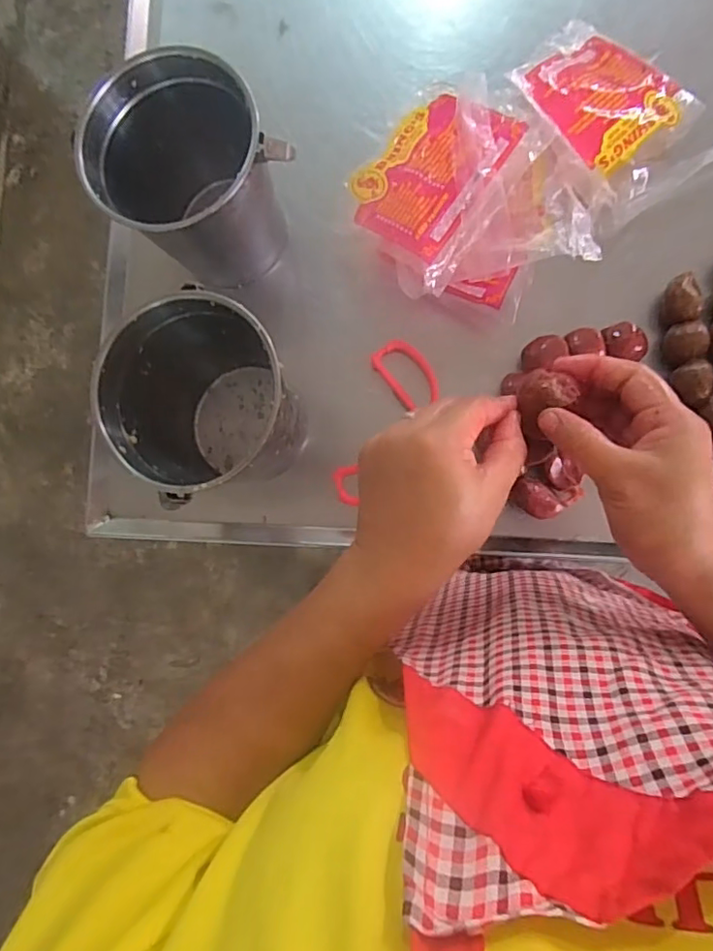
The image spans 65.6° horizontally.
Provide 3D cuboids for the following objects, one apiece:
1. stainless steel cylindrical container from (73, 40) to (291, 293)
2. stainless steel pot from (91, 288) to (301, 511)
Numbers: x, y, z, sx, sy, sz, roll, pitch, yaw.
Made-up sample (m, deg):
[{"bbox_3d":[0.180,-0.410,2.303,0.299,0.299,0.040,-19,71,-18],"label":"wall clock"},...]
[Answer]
[{"bbox_3d":[-0.124,-0.234,0.454,0.118,0.144,0.127,-1,86,8],"label":"stainless steel cylindrical container"},{"bbox_3d":[-0.108,-0.053,0.439,0.129,0.137,0.130,-1,86,8],"label":"stainless steel pot"}]

